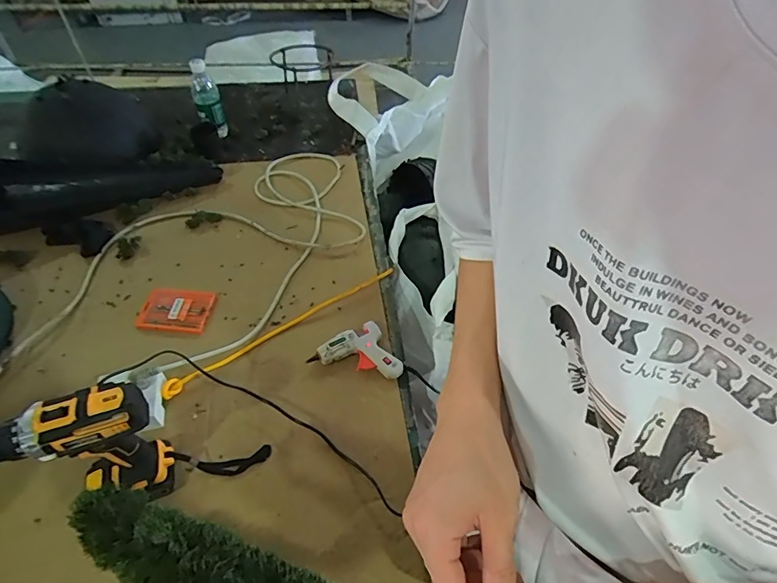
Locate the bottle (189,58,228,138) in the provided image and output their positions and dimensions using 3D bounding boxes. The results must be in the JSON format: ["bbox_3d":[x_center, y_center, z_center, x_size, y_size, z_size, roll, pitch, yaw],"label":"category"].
[{"bbox_3d":[-0.454,-0.478,1.161,0.066,0.185,0.066,-23,20,-18],"label":"bottle"}]

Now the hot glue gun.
[{"bbox_3d":[-0.055,0.113,0.773,0.129,0.031,0.109,-24,53,-19],"label":"hot glue gun"}]

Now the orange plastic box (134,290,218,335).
[{"bbox_3d":[-0.387,0.033,0.841,0.131,0.020,0.088,6,49,7],"label":"orange plastic box"}]

